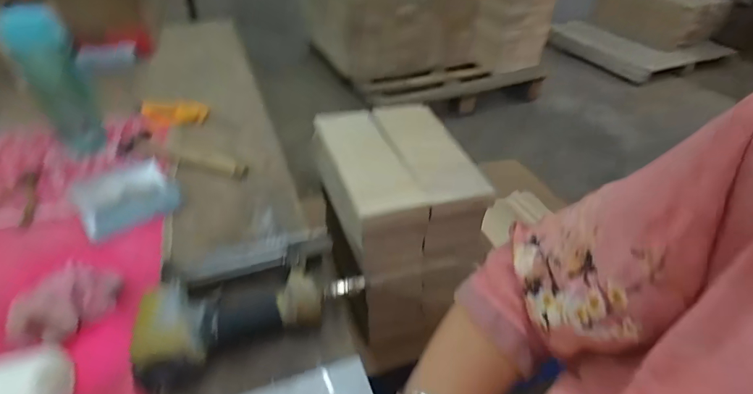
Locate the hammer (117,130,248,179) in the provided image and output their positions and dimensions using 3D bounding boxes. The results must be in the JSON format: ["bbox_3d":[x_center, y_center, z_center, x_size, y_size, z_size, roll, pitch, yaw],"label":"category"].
[{"bbox_3d":[-0.333,-0.075,0.715,0.244,0.028,0.066,12,41,10],"label":"hammer"}]

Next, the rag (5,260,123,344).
[{"bbox_3d":[-0.358,0.121,0.465,0.065,0.044,0.108,25,45,23],"label":"rag"}]

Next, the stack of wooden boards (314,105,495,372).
[{"bbox_3d":[0.031,0.056,0.738,0.212,0.341,0.310,-11,42,-16],"label":"stack of wooden boards"}]

